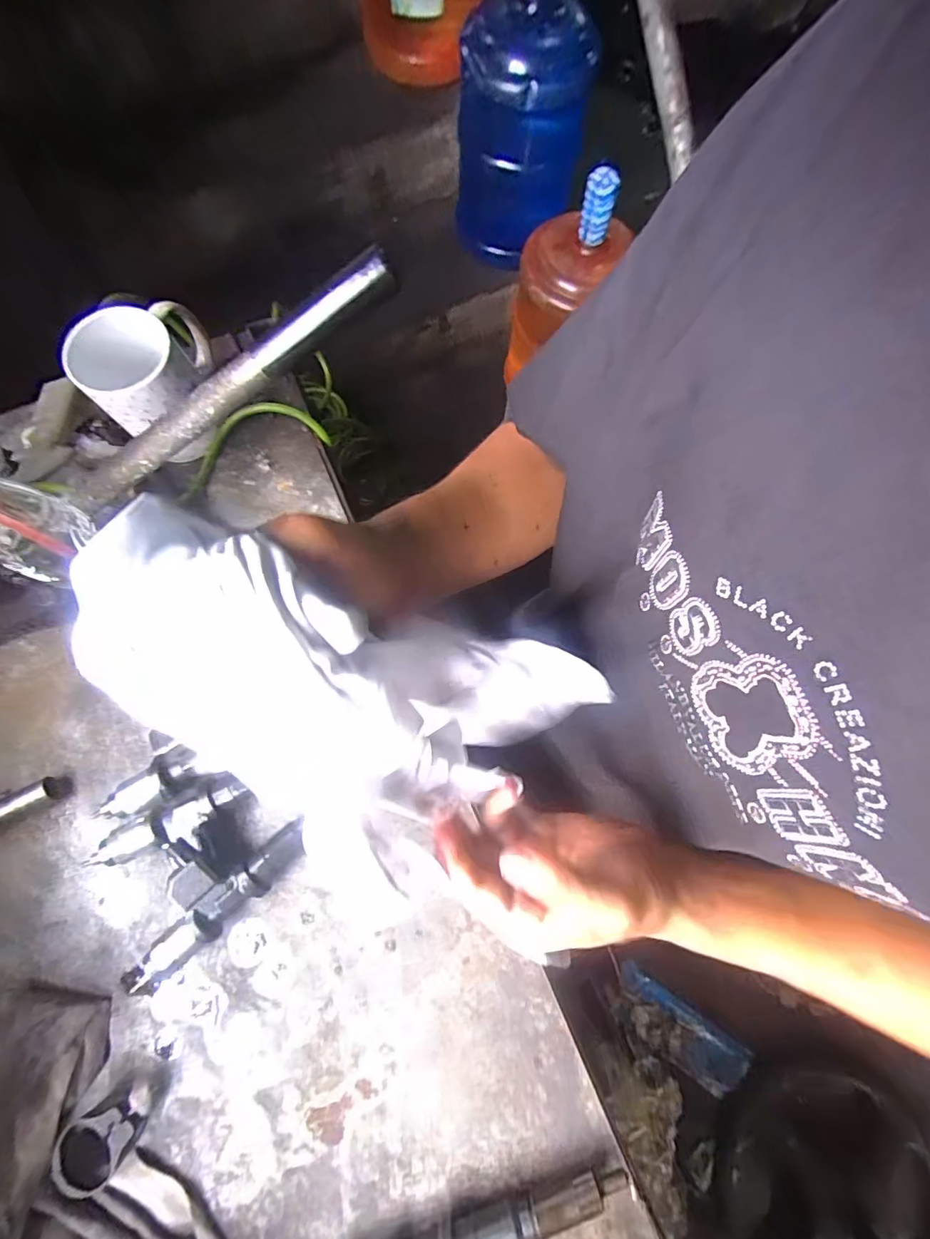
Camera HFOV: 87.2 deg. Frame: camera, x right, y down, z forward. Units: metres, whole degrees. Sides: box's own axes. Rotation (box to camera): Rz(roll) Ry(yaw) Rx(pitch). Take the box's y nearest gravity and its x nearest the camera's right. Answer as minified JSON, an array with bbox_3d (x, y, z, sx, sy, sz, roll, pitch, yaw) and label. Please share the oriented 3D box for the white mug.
[{"bbox_3d":[-0.263,-0.204,0.424,0.104,0.097,0.085,-30,78,-9],"label":"white mug"}]

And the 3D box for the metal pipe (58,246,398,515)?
[{"bbox_3d":[-0.161,-0.142,0.314,0.273,0.019,0.016,-25,76,18],"label":"metal pipe"}]

